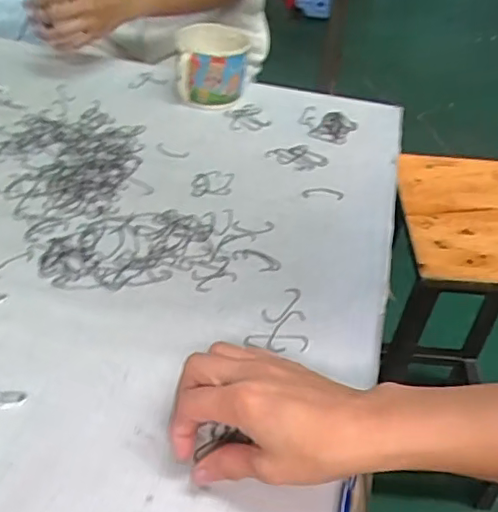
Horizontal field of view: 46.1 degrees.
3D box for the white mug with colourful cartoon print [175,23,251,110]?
[{"bbox_3d":[-0.045,-0.234,0.724,0.082,0.076,0.077,4,42,-1],"label":"white mug with colourful cartoon print"}]

